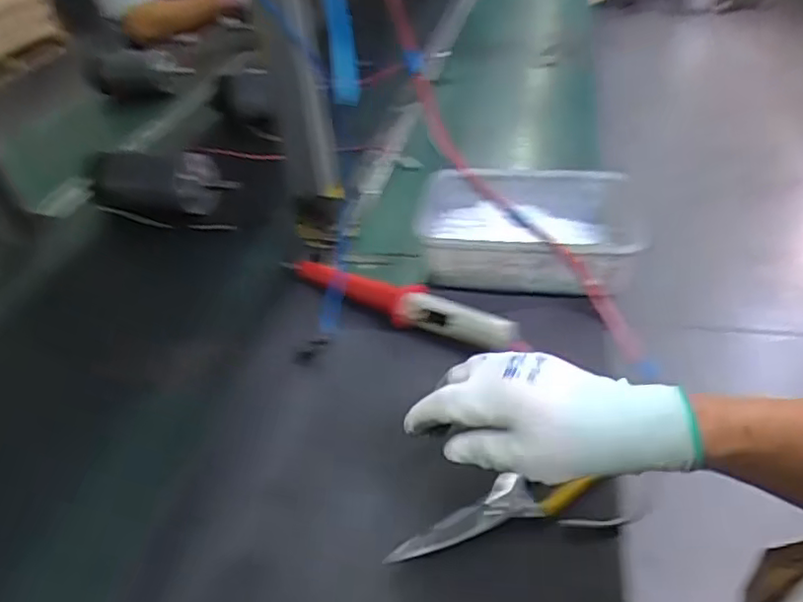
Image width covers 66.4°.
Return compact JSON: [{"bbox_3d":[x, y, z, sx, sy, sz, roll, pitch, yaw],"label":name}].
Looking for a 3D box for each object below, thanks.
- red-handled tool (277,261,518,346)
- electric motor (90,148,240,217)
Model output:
[{"bbox_3d":[-0.014,-0.001,0.611,0.267,0.038,0.033,20,46,31],"label":"red-handled tool"},{"bbox_3d":[-0.335,-0.164,0.845,0.204,0.078,0.069,1,39,10],"label":"electric motor"}]

